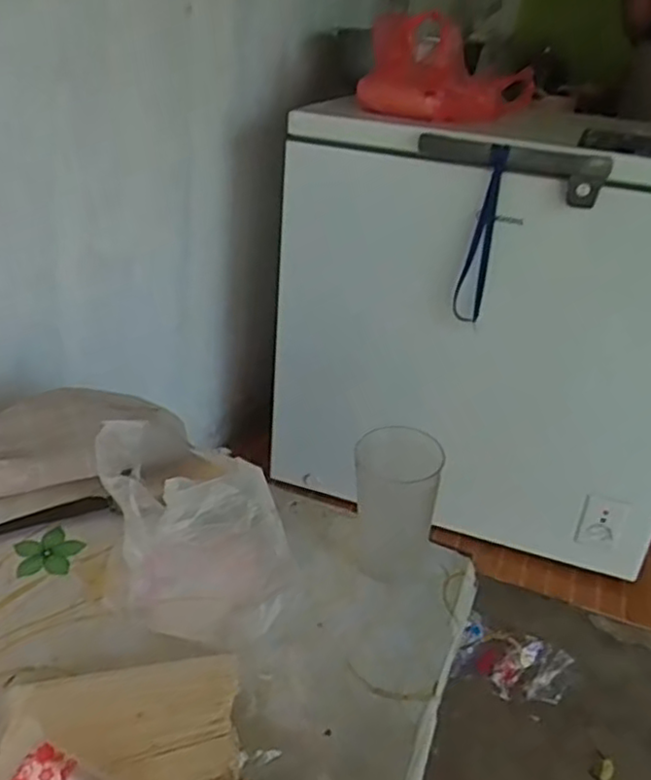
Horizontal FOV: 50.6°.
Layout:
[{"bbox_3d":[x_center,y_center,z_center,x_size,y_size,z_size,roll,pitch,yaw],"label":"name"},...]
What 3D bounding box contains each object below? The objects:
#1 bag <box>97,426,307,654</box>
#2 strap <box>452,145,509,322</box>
[{"bbox_3d":[-0.107,0.119,0.592,0.121,0.126,0.188,-18,38,-32],"label":"bag"},{"bbox_3d":[0.259,-0.254,1.151,0.049,0.304,0.033,12,30,11],"label":"strap"}]

